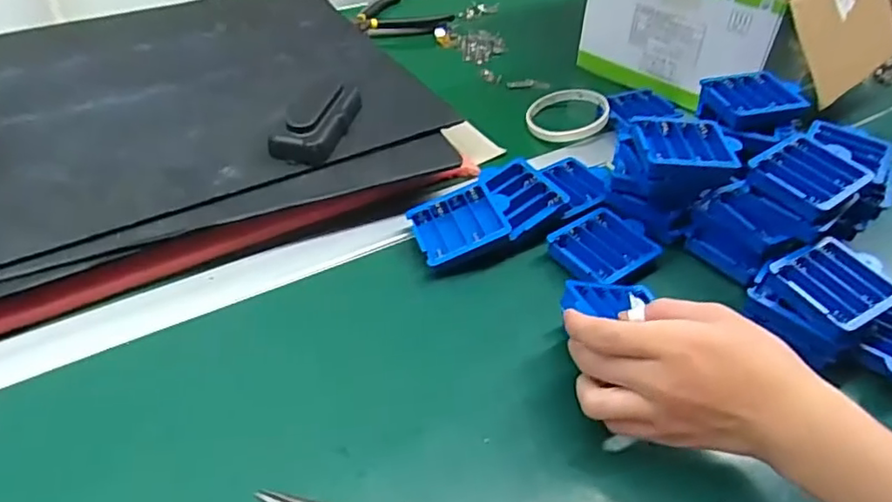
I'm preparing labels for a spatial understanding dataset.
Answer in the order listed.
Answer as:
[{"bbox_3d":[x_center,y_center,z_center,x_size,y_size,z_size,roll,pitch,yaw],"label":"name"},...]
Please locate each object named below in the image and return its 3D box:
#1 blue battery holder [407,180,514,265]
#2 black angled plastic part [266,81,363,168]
[{"bbox_3d":[0.012,-0.021,0.506,0.073,0.018,0.068,-24,49,-4],"label":"blue battery holder"},{"bbox_3d":[-0.110,-0.117,0.528,0.048,0.028,0.098,10,43,7],"label":"black angled plastic part"}]

